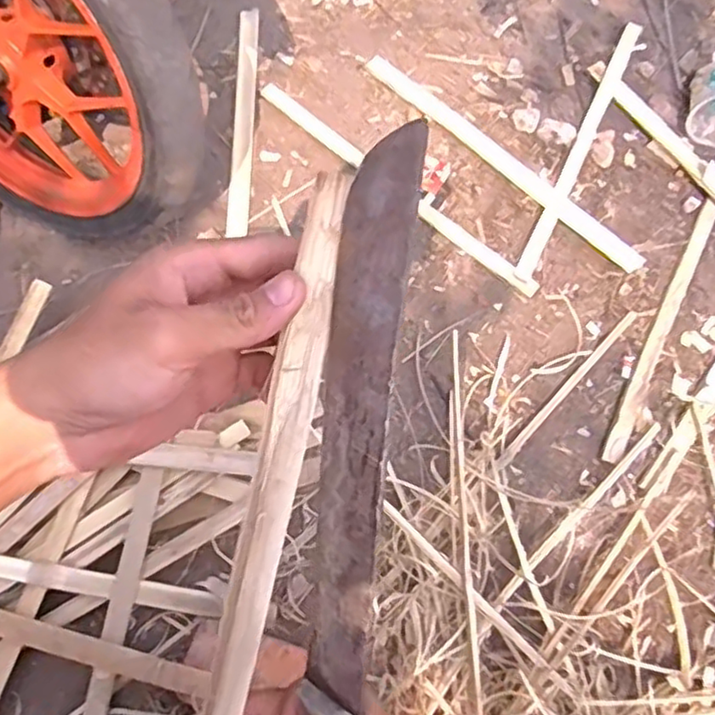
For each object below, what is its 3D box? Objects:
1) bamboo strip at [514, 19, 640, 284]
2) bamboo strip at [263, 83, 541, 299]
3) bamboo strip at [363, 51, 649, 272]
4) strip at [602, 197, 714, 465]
[{"bbox_3d":[0.343,-0.328,0.995,0.025,0.017,0.509,26,70,7],"label":"bamboo strip"},{"bbox_3d":[0.054,-0.252,0.969,0.510,0.015,0.032,40,72,12],"label":"bamboo strip"},{"bbox_3d":[0.203,-0.288,0.950,0.495,0.013,0.037,43,74,13],"label":"bamboo strip"},{"bbox_3d":[0.443,-0.087,0.912,0.023,0.010,0.531,28,70,8],"label":"strip"}]

